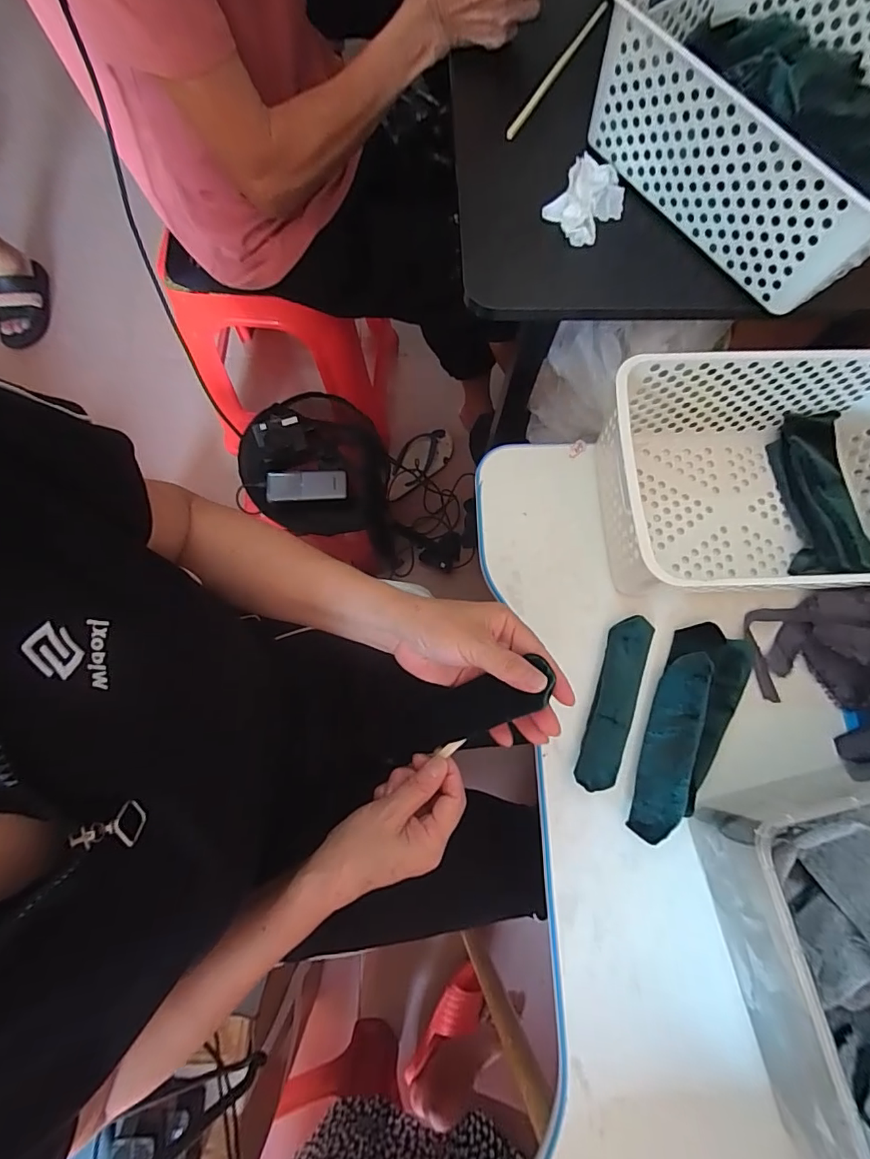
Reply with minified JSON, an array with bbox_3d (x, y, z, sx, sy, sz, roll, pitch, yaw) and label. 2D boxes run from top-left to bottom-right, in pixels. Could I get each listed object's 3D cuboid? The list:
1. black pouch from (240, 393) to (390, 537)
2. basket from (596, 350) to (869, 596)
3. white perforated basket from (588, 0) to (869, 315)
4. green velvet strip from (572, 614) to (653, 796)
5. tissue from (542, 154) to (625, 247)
[{"bbox_3d":[-0.202,-0.203,0.825,0.234,0.069,0.266,-15,77,-4],"label":"black pouch"},{"bbox_3d":[0.310,-0.088,0.457,0.310,0.115,0.212,1,76,0],"label":"basket"},{"bbox_3d":[0.307,-0.421,0.436,0.229,0.103,0.324,-38,79,-9],"label":"white perforated basket"},{"bbox_3d":[0.165,0.109,0.447,0.035,0.018,0.161,21,77,5],"label":"green velvet strip"},{"bbox_3d":[0.148,-0.365,0.468,0.060,0.022,0.093,28,78,6],"label":"tissue"}]

